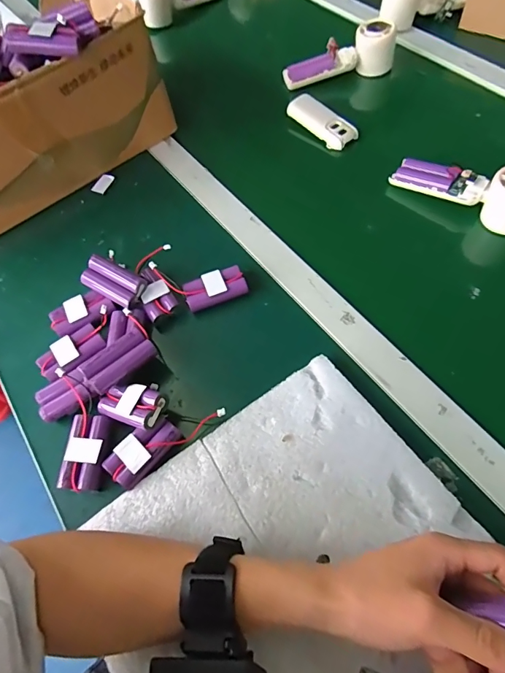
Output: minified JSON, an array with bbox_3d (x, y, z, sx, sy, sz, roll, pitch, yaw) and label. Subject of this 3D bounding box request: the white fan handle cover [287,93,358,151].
[{"bbox_3d":[0.095,-0.298,0.569,0.043,0.015,0.105,-38,64,-15],"label":"white fan handle cover"}]

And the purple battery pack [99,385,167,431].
[{"bbox_3d":[-0.111,0.063,0.379,0.067,0.018,0.035,5,59,30],"label":"purple battery pack"}]

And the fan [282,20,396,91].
[{"bbox_3d":[0.129,-0.423,0.628,0.164,0.059,0.057,-13,60,10],"label":"fan"}]

